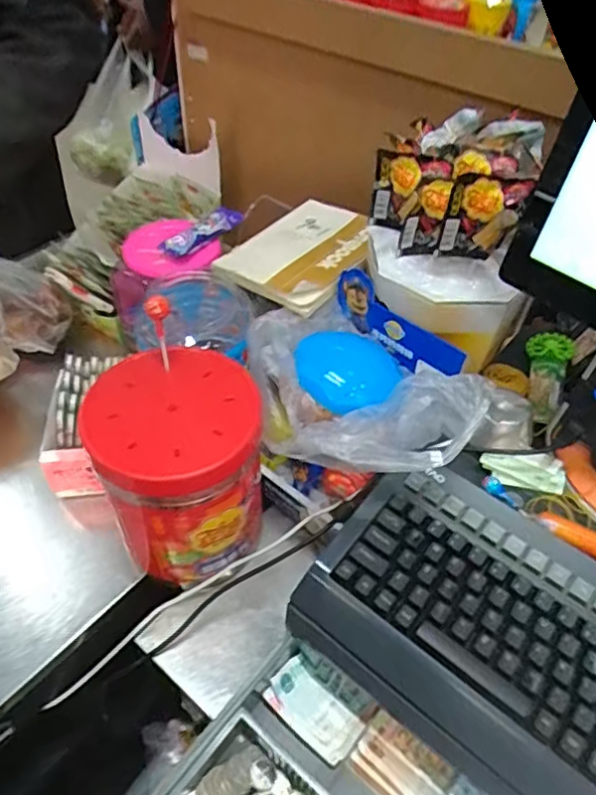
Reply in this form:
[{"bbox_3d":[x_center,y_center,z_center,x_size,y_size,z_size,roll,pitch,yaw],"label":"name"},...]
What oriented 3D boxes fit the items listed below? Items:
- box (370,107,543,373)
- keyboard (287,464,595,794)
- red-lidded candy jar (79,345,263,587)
[{"bbox_3d":[0.151,-0.161,0.578,0.163,0.176,0.124,18,50,12],"label":"box"},{"bbox_3d":[0.198,0.216,0.436,0.402,0.069,0.184,33,54,24],"label":"keyboard"},{"bbox_3d":[-0.112,0.065,0.554,0.137,0.172,0.145,2,48,-2],"label":"red-lidded candy jar"}]

